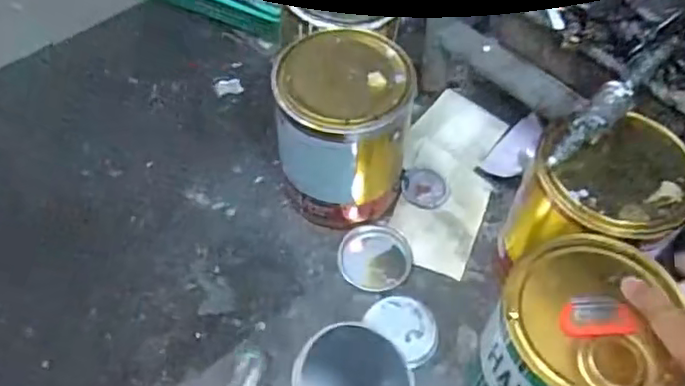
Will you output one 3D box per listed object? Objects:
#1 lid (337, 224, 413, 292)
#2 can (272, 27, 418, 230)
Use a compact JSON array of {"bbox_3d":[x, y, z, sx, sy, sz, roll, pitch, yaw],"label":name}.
[{"bbox_3d":[0.043,0.082,0.817,0.094,0.004,0.091,4,54,2],"label":"lid"},{"bbox_3d":[-0.002,-0.075,0.796,0.154,0.210,0.149,2,56,-2],"label":"can"}]

